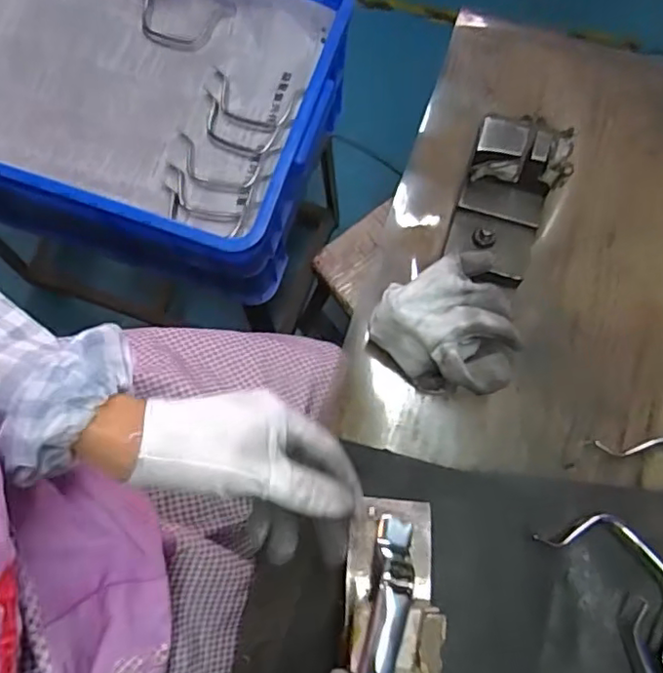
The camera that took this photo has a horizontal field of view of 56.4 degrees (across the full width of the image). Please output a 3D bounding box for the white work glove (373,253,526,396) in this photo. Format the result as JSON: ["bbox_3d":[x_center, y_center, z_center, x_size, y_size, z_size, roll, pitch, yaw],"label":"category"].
[{"bbox_3d":[0.084,-0.004,0.434,0.092,0.064,0.082,42,79,9],"label":"white work glove"}]

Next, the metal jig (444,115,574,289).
[{"bbox_3d":[0.124,-0.090,0.449,0.065,0.076,0.101,15,76,3],"label":"metal jig"}]

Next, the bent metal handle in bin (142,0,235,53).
[{"bbox_3d":[-0.181,-0.379,0.760,0.113,0.035,0.064,17,76,3],"label":"bent metal handle in bin"}]

